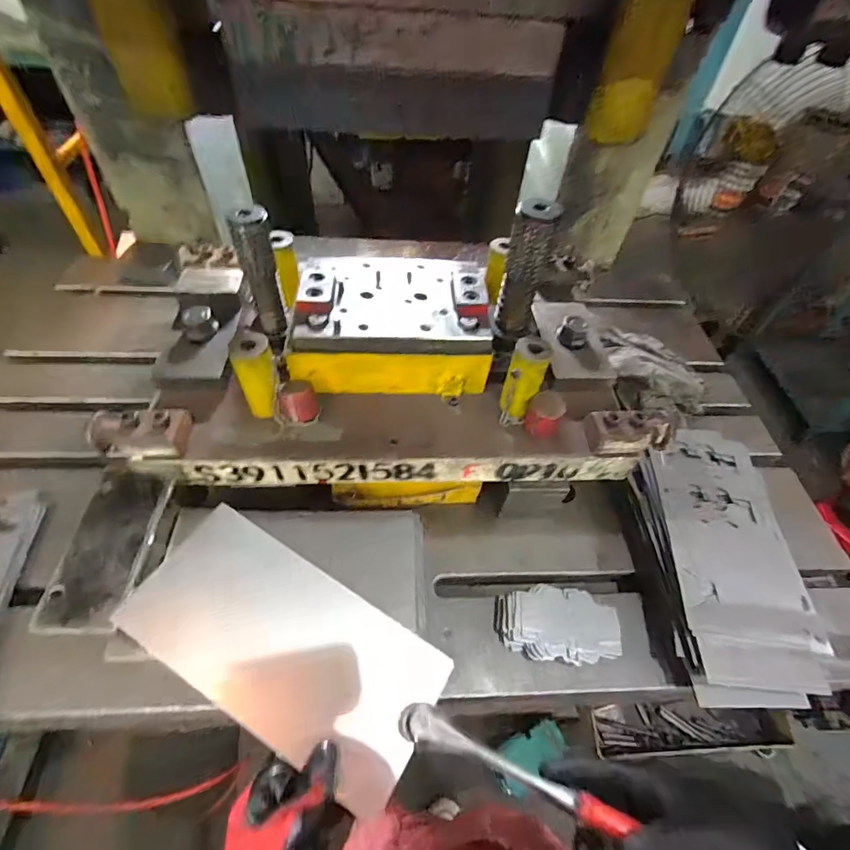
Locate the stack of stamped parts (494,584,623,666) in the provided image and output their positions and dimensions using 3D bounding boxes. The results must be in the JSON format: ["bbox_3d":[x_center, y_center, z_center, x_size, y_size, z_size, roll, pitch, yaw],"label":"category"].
[{"bbox_3d":[0.146,0.222,0.491,0.129,0.029,0.072,6,52,0],"label":"stack of stamped parts"}]

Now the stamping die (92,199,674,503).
[{"bbox_3d":[-0.038,-0.100,0.511,0.601,0.250,0.287,0,52,-5],"label":"stamping die"}]

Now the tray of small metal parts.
[{"bbox_3d":[0.403,0.462,0.675,0.301,0.035,0.064,0,52,-5],"label":"tray of small metal parts"}]

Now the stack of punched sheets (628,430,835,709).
[{"bbox_3d":[0.353,0.146,0.528,0.153,0.040,0.320,5,52,-1],"label":"stack of punched sheets"}]

